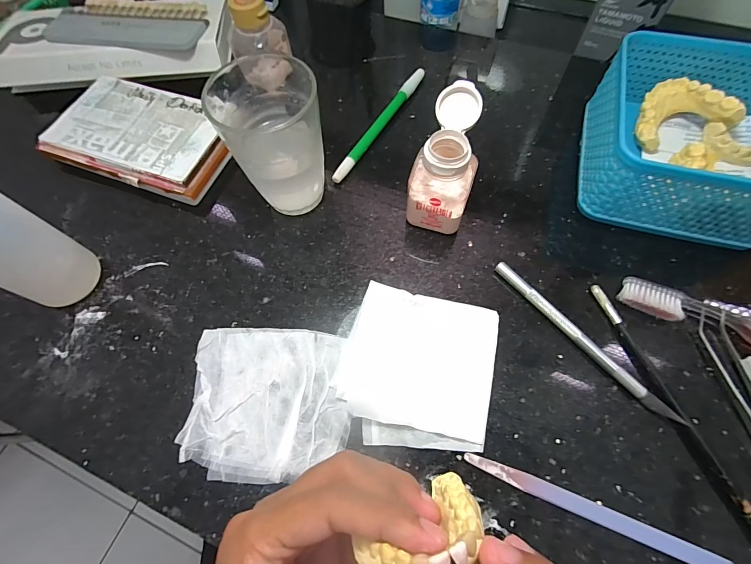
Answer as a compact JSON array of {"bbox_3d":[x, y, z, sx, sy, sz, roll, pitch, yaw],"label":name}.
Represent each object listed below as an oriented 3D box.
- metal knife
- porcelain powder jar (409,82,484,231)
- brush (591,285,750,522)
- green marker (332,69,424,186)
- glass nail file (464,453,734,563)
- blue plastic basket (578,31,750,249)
[{"bbox_3d":[0.131,0.036,0.235,0.008,0.009,0.136,-38,70,-13],"label":"metal knife"},{"bbox_3d":[0.050,-0.081,0.254,0.040,0.076,0.065,17,68,10],"label":"porcelain powder jar"},{"bbox_3d":[0.182,0.083,0.210,0.007,0.008,0.187,-19,66,-6],"label":"brush"},{"bbox_3d":[0.005,-0.138,0.318,0.010,0.010,0.144,29,70,15],"label":"green marker"},{"bbox_3d":[0.117,0.124,0.197,0.137,0.004,0.010,20,68,11],"label":"glass nail file"},{"bbox_3d":[0.227,-0.102,0.261,0.127,0.063,0.129,14,67,9],"label":"blue plastic basket"}]

